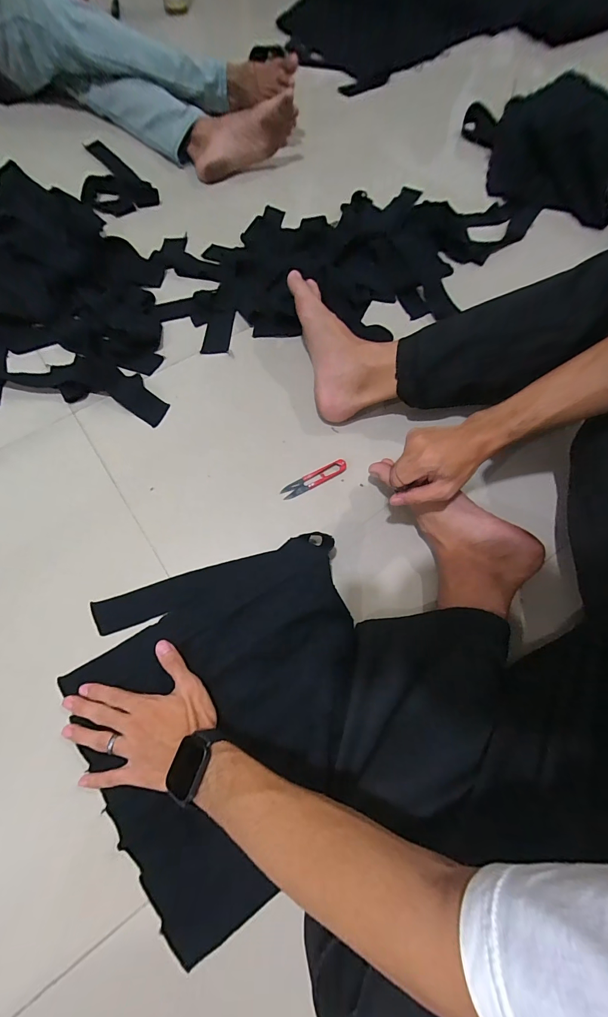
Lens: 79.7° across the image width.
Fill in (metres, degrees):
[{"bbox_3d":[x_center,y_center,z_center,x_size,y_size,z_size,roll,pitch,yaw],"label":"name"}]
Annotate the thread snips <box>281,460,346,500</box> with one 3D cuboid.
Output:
[{"bbox_3d":[0.017,-0.044,0.544,0.107,0.006,0.023,-28,72,-11],"label":"thread snips"}]

